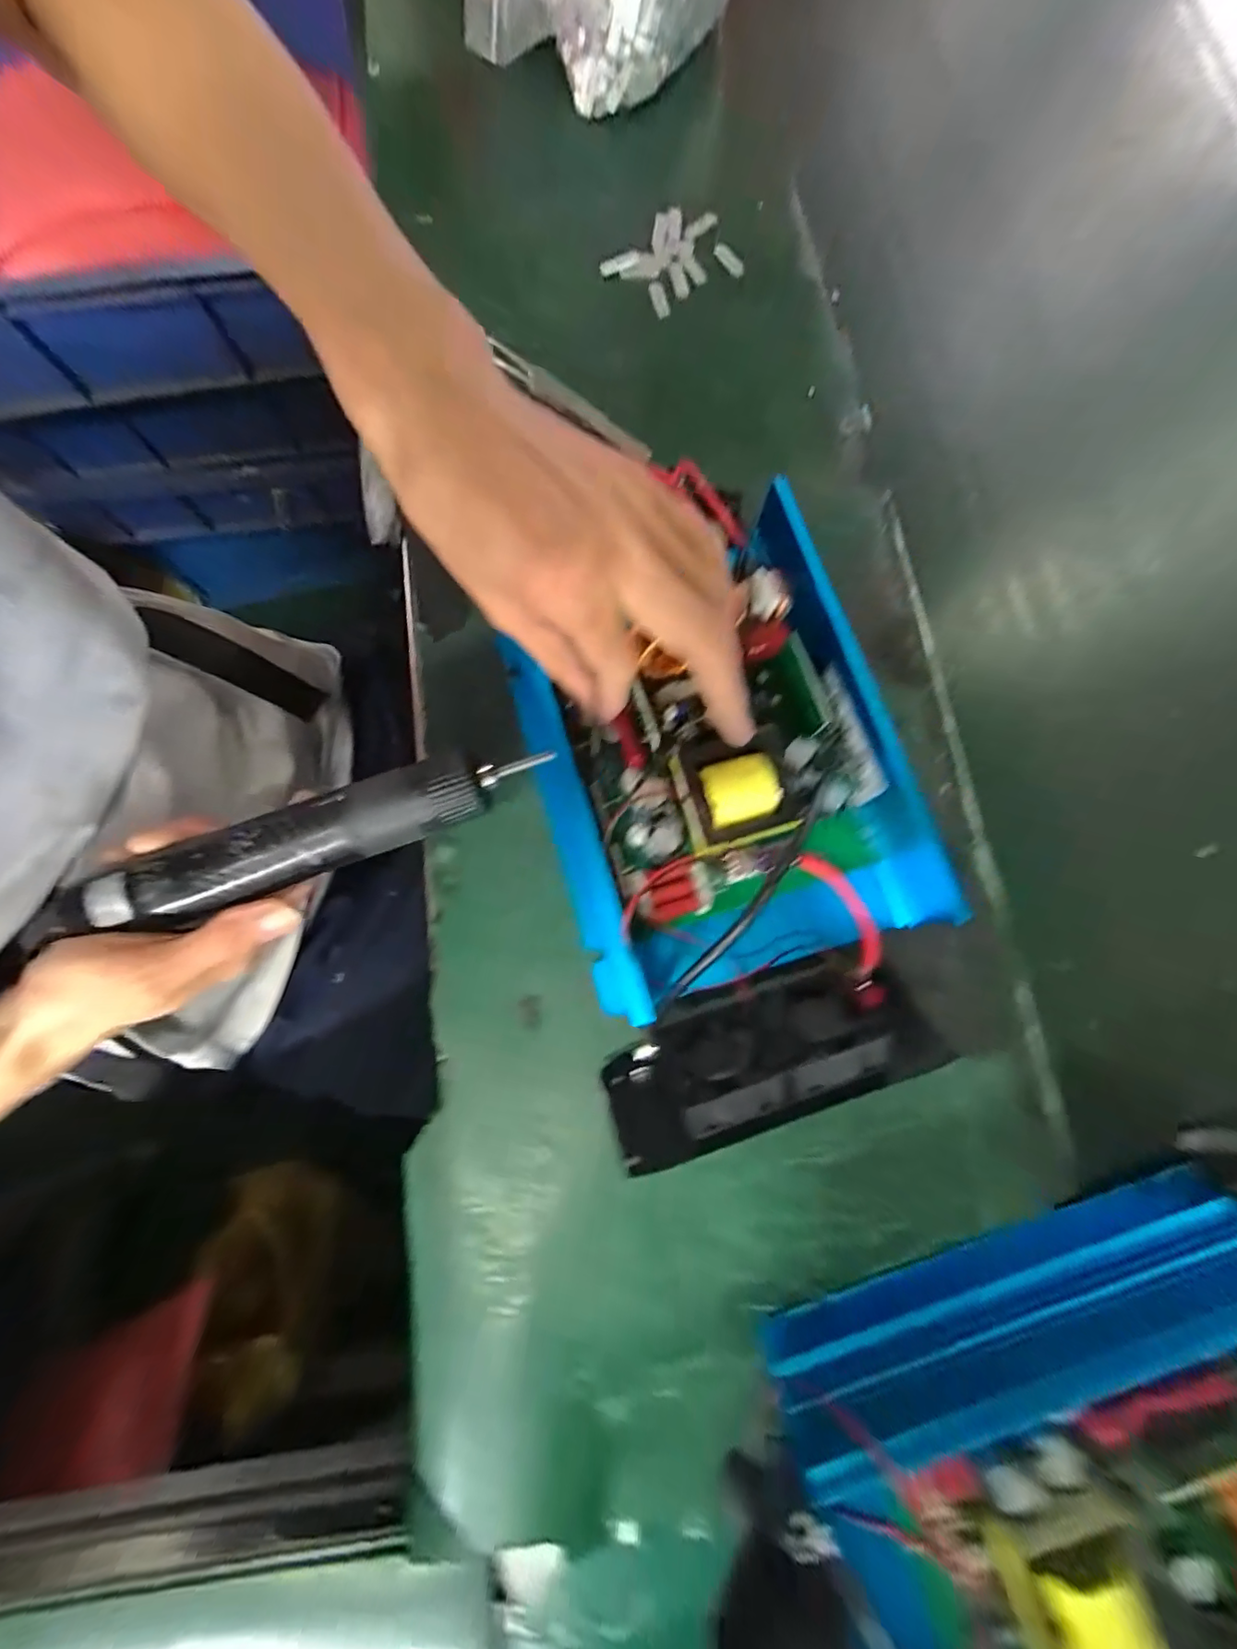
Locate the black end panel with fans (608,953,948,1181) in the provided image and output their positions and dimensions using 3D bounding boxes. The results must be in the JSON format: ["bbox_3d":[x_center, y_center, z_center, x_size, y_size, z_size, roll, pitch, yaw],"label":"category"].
[{"bbox_3d":[0.060,0.093,0.228,0.136,0.056,0.032,-18,116,-3],"label":"black end panel with fans"}]

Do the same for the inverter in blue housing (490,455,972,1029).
[{"bbox_3d":[0.044,-0.035,0.254,0.155,0.055,0.217,-18,80,-3],"label":"inverter in blue housing"}]

